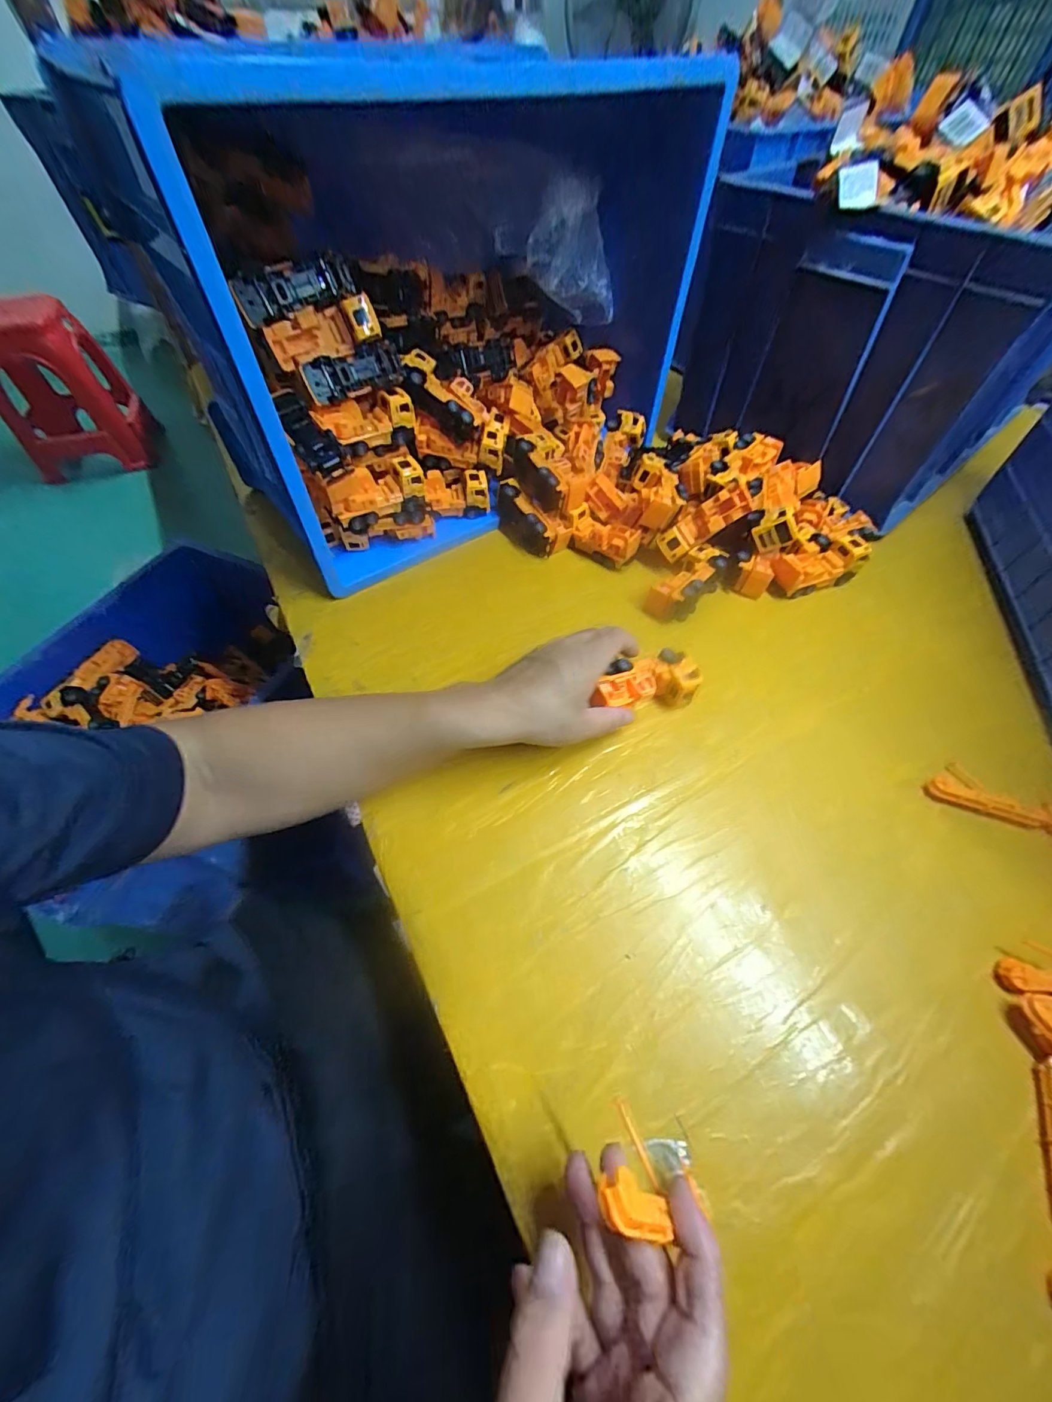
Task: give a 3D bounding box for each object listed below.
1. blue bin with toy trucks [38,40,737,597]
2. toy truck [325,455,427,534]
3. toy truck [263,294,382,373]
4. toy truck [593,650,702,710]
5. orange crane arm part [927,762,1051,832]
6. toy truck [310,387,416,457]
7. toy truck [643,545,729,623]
[{"bbox_3d":[-0.078,-0.410,0.506,0.504,0.339,0.258,-37,65,-24],"label":"blue bin with toy trucks"},{"bbox_3d":[-0.154,-0.216,0.488,0.099,0.069,0.040,-30,62,-18],"label":"toy truck"},{"bbox_3d":[-0.186,-0.339,0.431,0.093,0.044,0.034,-31,63,-19],"label":"toy truck"},{"bbox_3d":[0.107,-0.015,0.430,0.093,0.043,0.042,-8,56,-19],"label":"toy truck"},{"bbox_3d":[0.394,0.082,0.395,0.098,0.018,0.036,22,58,12],"label":"orange crane arm part"},{"bbox_3d":[-0.167,-0.287,0.490,0.096,0.053,0.037,-35,64,-21],"label":"toy truck"},{"bbox_3d":[0.180,-0.130,0.514,0.054,0.038,0.101,37,62,21],"label":"toy truck"}]

